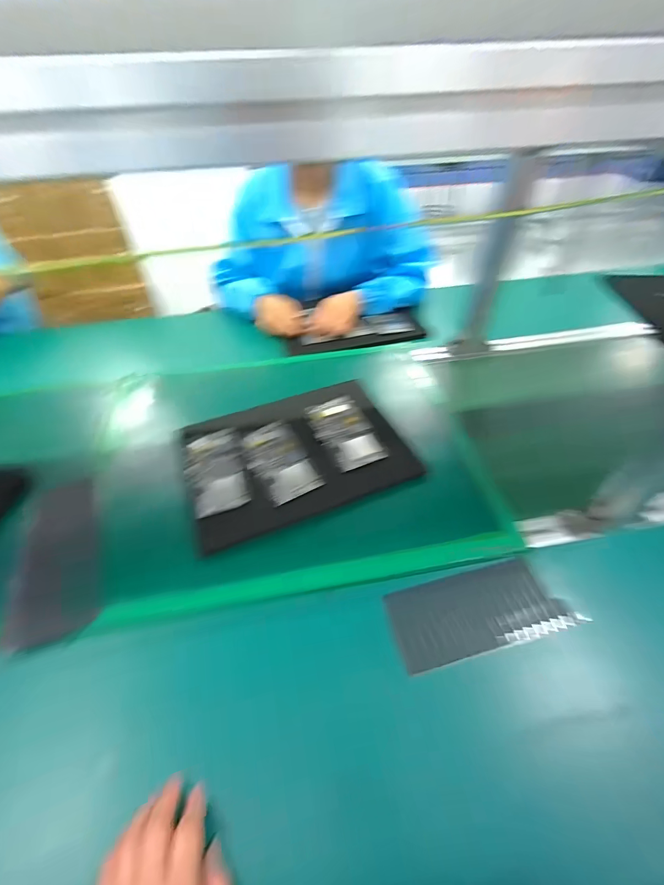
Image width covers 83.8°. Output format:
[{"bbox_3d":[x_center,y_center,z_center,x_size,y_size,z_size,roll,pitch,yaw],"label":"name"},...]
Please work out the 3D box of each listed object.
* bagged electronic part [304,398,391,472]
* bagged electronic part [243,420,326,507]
[{"bbox_3d":[0.019,-0.022,0.626,0.090,0.013,0.147,-18,49,-15],"label":"bagged electronic part"},{"bbox_3d":[-0.085,0.024,0.590,0.087,0.008,0.153,-23,50,-18],"label":"bagged electronic part"}]

